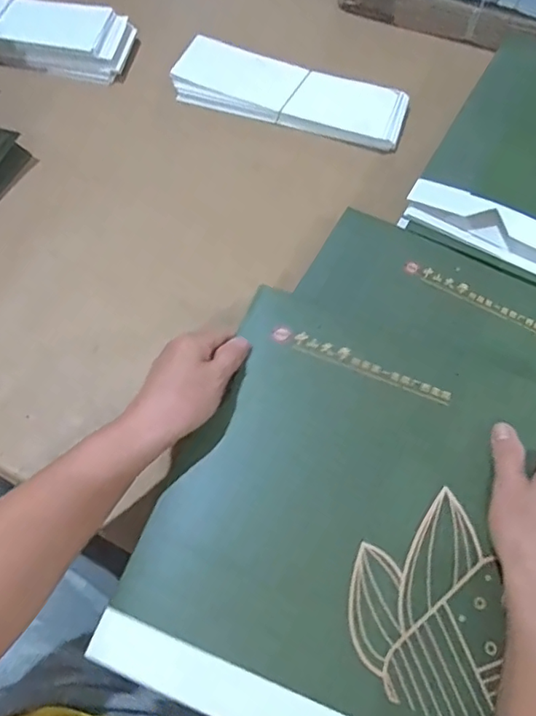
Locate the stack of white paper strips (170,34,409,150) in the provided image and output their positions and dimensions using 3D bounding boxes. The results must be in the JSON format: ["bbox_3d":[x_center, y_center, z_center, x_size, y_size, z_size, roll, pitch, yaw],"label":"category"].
[{"bbox_3d":[0.029,-0.352,0.715,0.305,0.043,0.091,17,63,6],"label":"stack of white paper strips"}]

